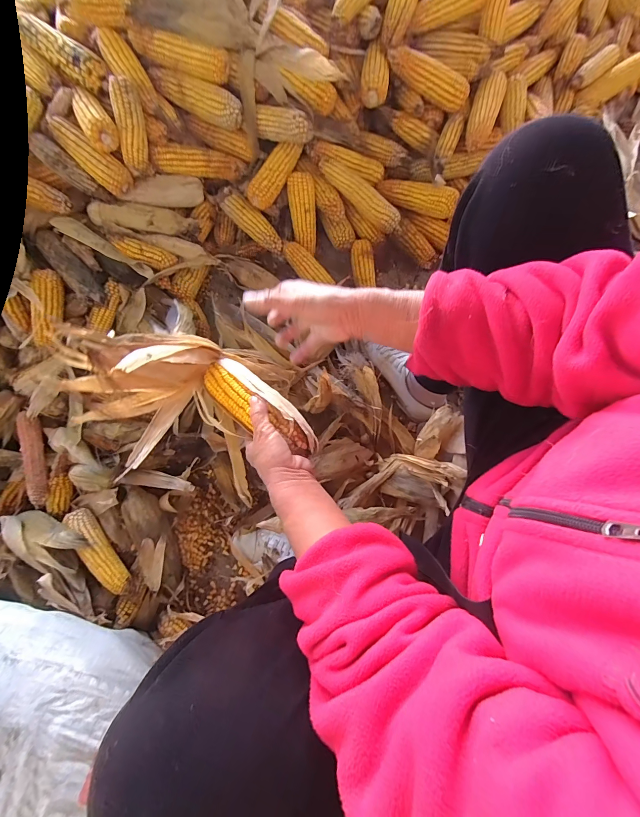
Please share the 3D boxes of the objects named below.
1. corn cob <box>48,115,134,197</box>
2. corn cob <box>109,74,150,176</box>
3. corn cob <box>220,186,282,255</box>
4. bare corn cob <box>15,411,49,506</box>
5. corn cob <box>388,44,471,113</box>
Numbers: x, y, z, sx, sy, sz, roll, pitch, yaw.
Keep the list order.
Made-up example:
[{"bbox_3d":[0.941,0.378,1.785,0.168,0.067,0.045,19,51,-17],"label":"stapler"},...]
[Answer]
[{"bbox_3d":[-0.412,-0.453,0.594,0.160,0.043,0.049,40,82,-9],"label":"corn cob"},{"bbox_3d":[-0.330,-0.489,0.586,0.040,0.132,0.037,11,39,3],"label":"corn cob"},{"bbox_3d":[-0.144,-0.397,0.713,0.166,0.040,0.048,43,83,9],"label":"corn cob"},{"bbox_3d":[-0.523,0.088,0.609,0.033,0.023,0.169,-18,79,-2],"label":"bare corn cob"},{"bbox_3d":[0.214,-0.651,0.655,0.170,0.047,0.041,14,79,-17],"label":"corn cob"}]

